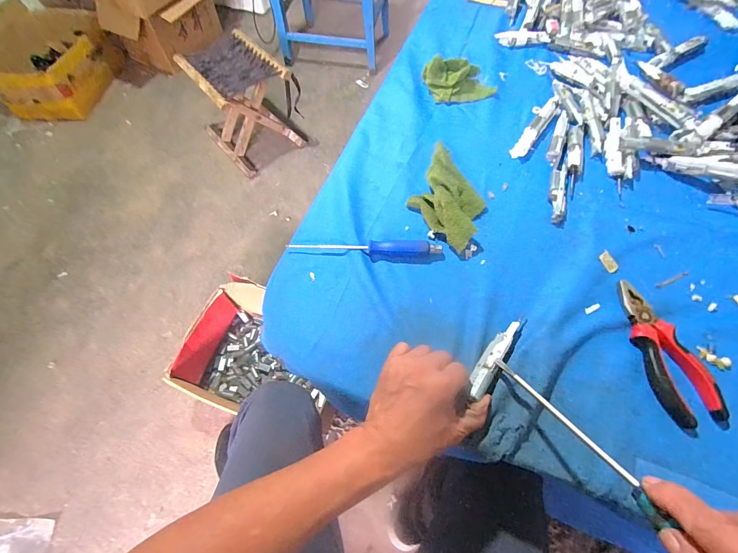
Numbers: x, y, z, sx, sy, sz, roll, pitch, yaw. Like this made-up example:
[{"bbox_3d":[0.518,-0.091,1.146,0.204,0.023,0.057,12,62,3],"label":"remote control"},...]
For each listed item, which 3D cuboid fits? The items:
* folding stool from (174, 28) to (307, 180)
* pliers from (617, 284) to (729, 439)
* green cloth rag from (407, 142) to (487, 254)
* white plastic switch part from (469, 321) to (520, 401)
[{"bbox_3d":[-0.451,-0.627,1.324,0.292,0.312,0.315,-39,68,-16],"label":"folding stool"},{"bbox_3d":[0.314,0.080,0.387,0.052,0.017,0.161,-12,63,-6],"label":"pliers"},{"bbox_3d":[0.110,-0.112,0.483,0.093,0.038,0.149,23,65,12],"label":"green cloth rag"},{"bbox_3d":[0.131,0.083,0.380,0.019,0.009,0.100,33,62,17],"label":"white plastic switch part"}]

